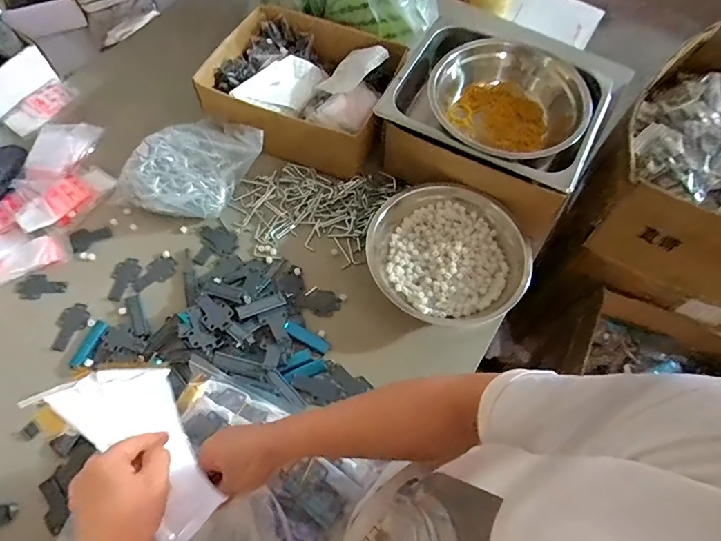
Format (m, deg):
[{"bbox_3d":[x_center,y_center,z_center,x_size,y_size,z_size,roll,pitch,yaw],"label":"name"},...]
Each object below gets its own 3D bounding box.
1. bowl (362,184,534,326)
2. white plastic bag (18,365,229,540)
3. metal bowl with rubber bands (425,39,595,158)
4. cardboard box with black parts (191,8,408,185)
[{"bbox_3d":[0.137,-0.027,0.704,0.252,0.065,0.223,1,64,-1],"label":"bowl"},{"bbox_3d":[-0.208,0.167,0.426,0.186,0.031,0.096,50,30,6],"label":"white plastic bag"},{"bbox_3d":[0.231,-0.263,0.715,0.234,0.099,0.224,1,64,-1],"label":"metal bowl with rubber bands"},{"bbox_3d":[-0.098,-0.339,0.823,0.345,0.116,0.254,20,65,8],"label":"cardboard box with black parts"}]

